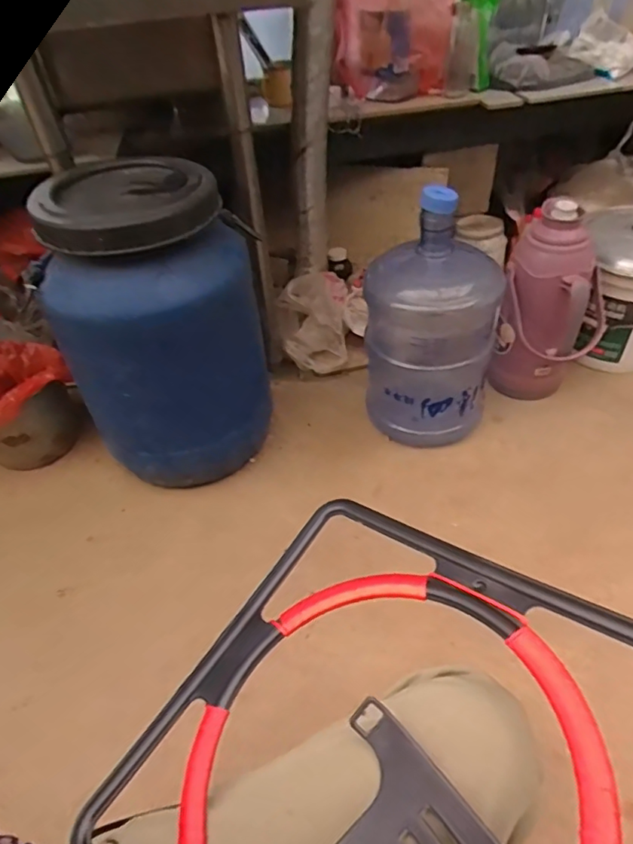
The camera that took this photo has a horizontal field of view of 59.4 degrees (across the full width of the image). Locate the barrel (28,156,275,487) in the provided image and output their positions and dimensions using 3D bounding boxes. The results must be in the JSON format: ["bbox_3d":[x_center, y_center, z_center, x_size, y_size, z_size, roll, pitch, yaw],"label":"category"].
[{"bbox_3d":[-0.278,-0.186,1.052,0.335,0.528,0.365,-7,43,-2],"label":"barrel"}]

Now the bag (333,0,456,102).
[{"bbox_3d":[0.162,-0.853,1.176,0.249,0.282,0.159,3,45,9],"label":"bag"}]

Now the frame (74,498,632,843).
[{"bbox_3d":[0.043,0.211,0.354,0.329,0.016,0.299,16,59,42],"label":"frame"}]

